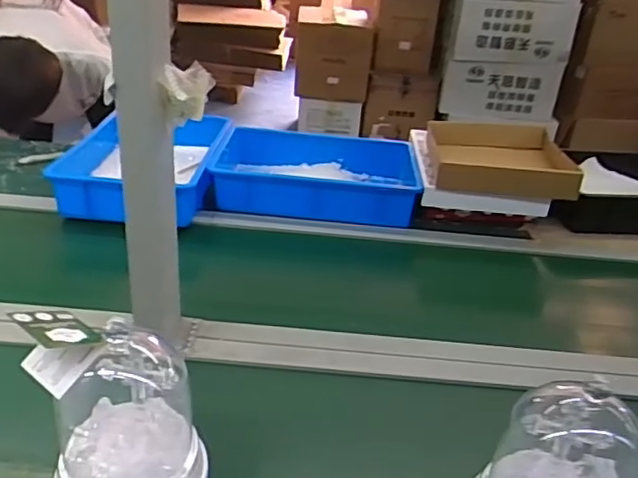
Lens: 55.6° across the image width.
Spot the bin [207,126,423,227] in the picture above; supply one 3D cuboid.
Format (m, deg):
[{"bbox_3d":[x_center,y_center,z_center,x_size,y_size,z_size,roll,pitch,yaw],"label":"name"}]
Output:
[{"bbox_3d":[-0.004,-0.138,1.286,0.407,0.079,0.273,5,29,0],"label":"bin"}]

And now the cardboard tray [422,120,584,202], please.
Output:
[{"bbox_3d":[0.357,-0.173,1.243,0.252,0.061,0.311,6,29,3],"label":"cardboard tray"}]

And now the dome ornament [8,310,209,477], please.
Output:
[{"bbox_3d":[-0.192,0.173,0.591,0.140,0.207,0.130,-9,32,-22],"label":"dome ornament"}]

